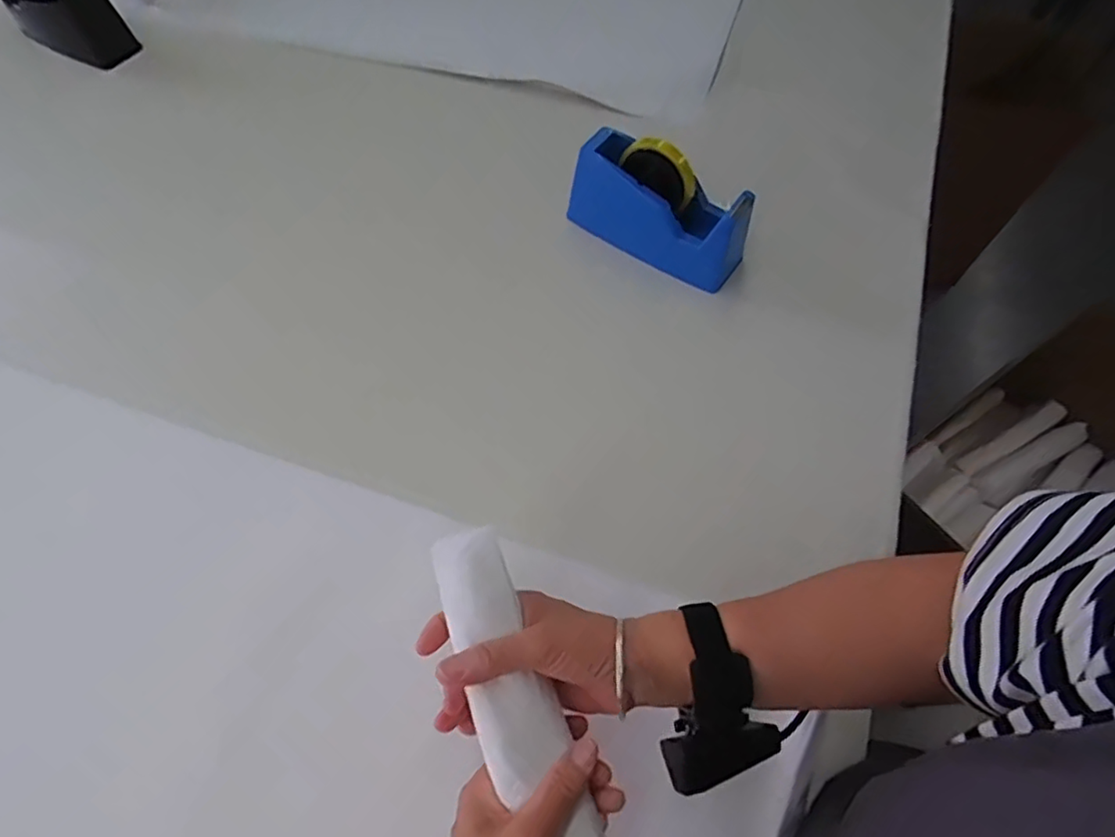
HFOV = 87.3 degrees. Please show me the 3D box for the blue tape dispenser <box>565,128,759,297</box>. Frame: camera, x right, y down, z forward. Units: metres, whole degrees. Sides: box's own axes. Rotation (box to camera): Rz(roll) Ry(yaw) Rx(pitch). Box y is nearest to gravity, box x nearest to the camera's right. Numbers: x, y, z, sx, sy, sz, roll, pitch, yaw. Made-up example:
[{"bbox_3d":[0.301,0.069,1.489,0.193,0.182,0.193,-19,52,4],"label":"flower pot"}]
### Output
[{"bbox_3d":[0.117,-0.240,0.660,0.203,0.114,0.076,29,66,15],"label":"blue tape dispenser"}]

